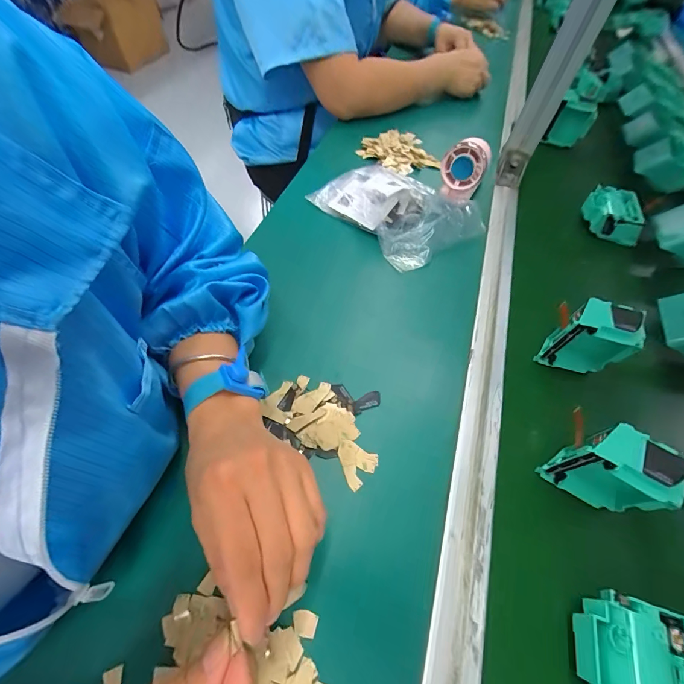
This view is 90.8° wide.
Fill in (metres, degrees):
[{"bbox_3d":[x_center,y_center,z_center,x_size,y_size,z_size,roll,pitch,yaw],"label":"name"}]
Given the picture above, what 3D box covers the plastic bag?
[{"bbox_3d":[0.075,-0.195,0.460,0.149,0.062,0.202,-38,62,-21],"label":"plastic bag"}]

